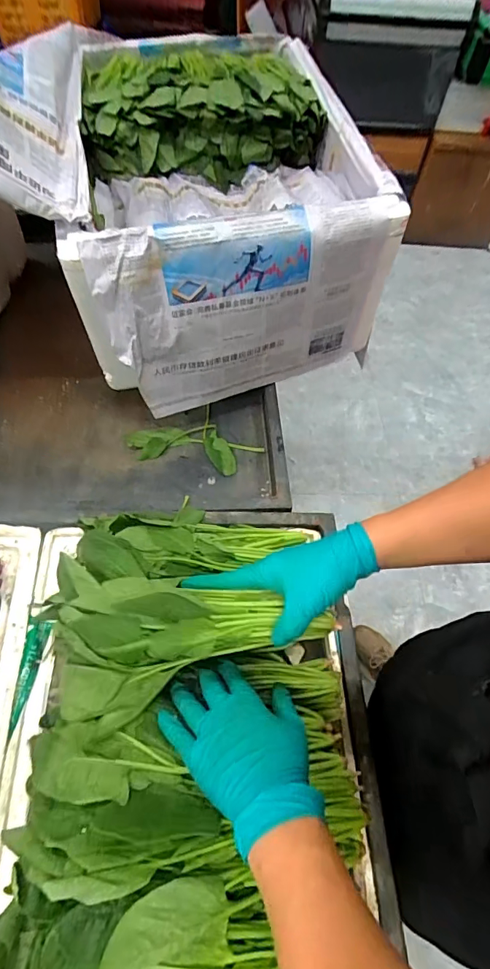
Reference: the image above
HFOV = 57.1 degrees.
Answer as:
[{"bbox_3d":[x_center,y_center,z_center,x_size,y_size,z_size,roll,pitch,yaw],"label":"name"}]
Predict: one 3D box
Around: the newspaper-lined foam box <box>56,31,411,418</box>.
[{"bbox_3d":[-0.052,-0.471,0.763,0.440,0.245,0.626,-8,61,-9],"label":"newspaper-lined foam box"}]

